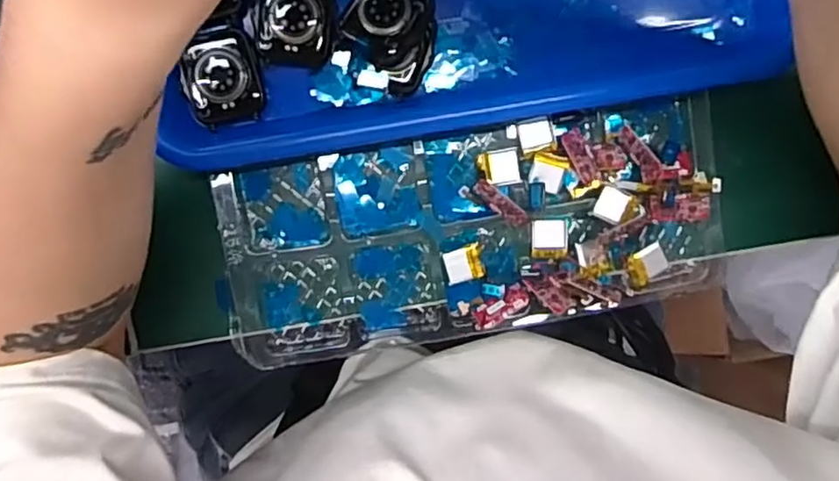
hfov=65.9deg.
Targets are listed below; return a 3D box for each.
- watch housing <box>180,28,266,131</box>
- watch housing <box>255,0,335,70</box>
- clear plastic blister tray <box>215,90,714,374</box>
[{"bbox_3d":[-0.096,-0.079,0.314,0.036,0.011,0.041,-13,96,-3],"label":"watch housing"},{"bbox_3d":[-0.060,-0.109,0.313,0.036,0.014,0.046,3,94,-4],"label":"watch housing"},{"bbox_3d":[0.030,-0.004,0.345,0.260,0.023,0.105,-10,95,-3],"label":"clear plastic blister tray"}]

